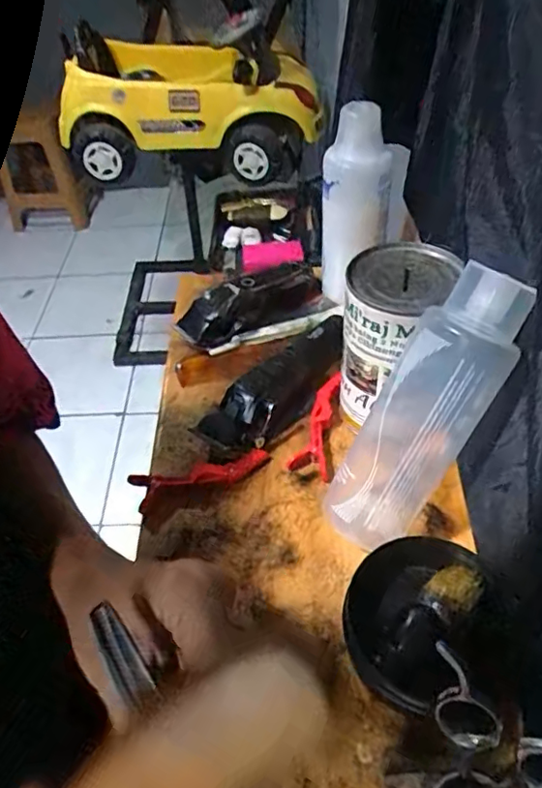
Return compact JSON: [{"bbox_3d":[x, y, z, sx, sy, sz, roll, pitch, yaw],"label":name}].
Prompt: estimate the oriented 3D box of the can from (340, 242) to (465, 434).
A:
[{"bbox_3d":[0.095,-0.040,0.437,0.070,0.132,0.081,21,50,22],"label":"can"}]

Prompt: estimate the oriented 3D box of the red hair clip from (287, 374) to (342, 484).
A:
[{"bbox_3d":[0.041,0.025,0.466,0.031,0.009,0.096,9,59,12],"label":"red hair clip"}]

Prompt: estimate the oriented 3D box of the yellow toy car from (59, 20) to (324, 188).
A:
[{"bbox_3d":[-0.200,-0.794,1.519,0.650,0.286,0.418,5,46,8],"label":"yellow toy car"}]

